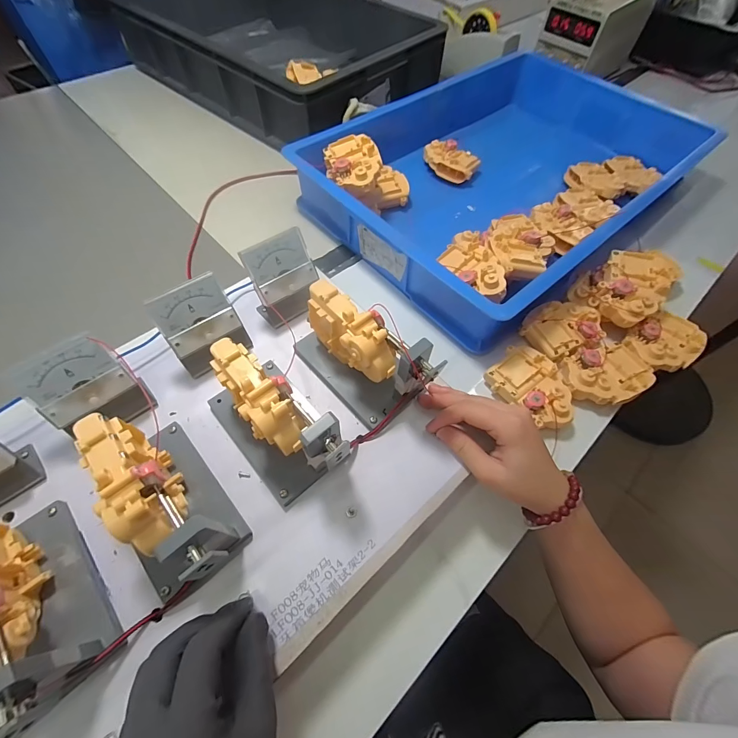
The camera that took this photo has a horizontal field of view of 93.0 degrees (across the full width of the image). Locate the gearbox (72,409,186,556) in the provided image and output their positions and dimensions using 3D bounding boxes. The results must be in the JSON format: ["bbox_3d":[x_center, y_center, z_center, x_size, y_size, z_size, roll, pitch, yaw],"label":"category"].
[{"bbox_3d":[-0.156,0.081,0.247,0.034,0.081,0.095,-38,69,-21],"label":"gearbox"}]

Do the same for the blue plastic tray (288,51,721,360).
[{"bbox_3d":[0.224,-0.322,0.567,0.566,0.102,0.399,-37,69,-21],"label":"blue plastic tray"}]

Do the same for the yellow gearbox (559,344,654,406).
[{"bbox_3d":[0.281,0.006,0.408,0.098,0.023,0.065,-9,61,-8],"label":"yellow gearbox"}]

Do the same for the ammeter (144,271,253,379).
[{"bbox_3d":[-0.154,-0.039,0.326,0.063,0.075,0.041,-34,68,-20],"label":"ammeter"}]

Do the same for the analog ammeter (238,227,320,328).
[{"bbox_3d":[-0.085,-0.089,0.357,0.065,0.075,0.044,-31,66,-19],"label":"analog ammeter"}]

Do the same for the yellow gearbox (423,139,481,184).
[{"bbox_3d":[0.143,-0.368,0.617,0.095,0.029,0.061,30,63,13],"label":"yellow gearbox"}]

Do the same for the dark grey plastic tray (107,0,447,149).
[{"bbox_3d":[-0.226,-0.704,0.757,0.678,0.120,0.395,37,65,17],"label":"dark grey plastic tray"}]

